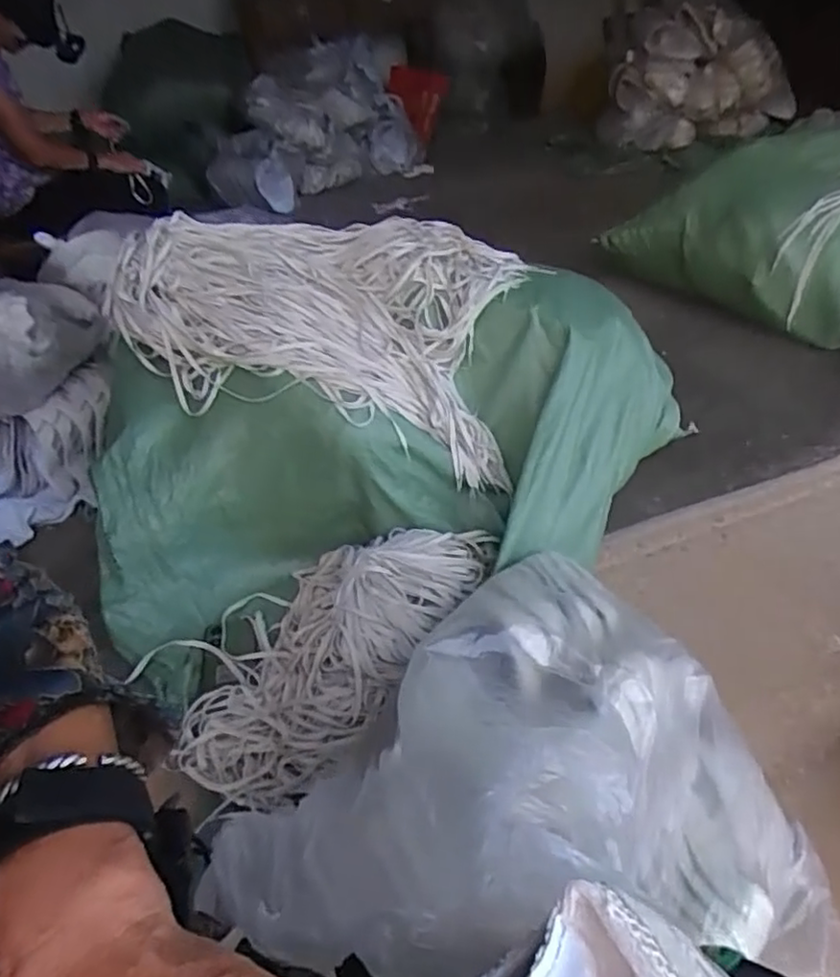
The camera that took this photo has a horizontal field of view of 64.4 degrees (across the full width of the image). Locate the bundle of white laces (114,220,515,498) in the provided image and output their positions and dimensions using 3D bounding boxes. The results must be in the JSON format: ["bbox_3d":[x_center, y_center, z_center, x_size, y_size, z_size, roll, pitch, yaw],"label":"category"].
[{"bbox_3d":[-0.149,-0.240,1.055,0.594,0.258,0.374,6,40,15],"label":"bundle of white laces"}]

